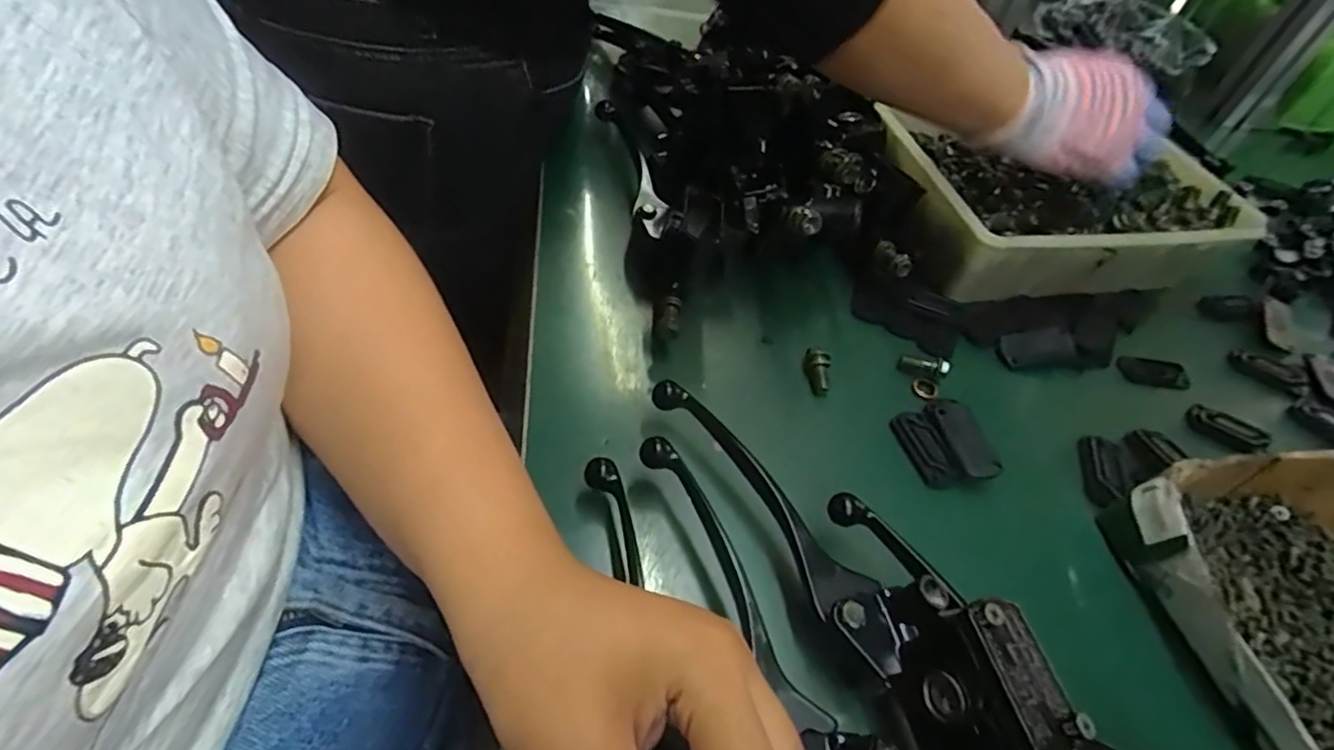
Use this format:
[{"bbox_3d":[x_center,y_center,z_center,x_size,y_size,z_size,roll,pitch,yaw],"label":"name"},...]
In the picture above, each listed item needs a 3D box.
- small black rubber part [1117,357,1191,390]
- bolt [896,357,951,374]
[{"bbox_3d":[0.338,-0.002,0.442,0.049,0.011,0.018,6,48,-1],"label":"small black rubber part"},{"bbox_3d":[0.163,-0.007,0.408,0.031,0.009,0.007,5,48,18],"label":"bolt"}]

